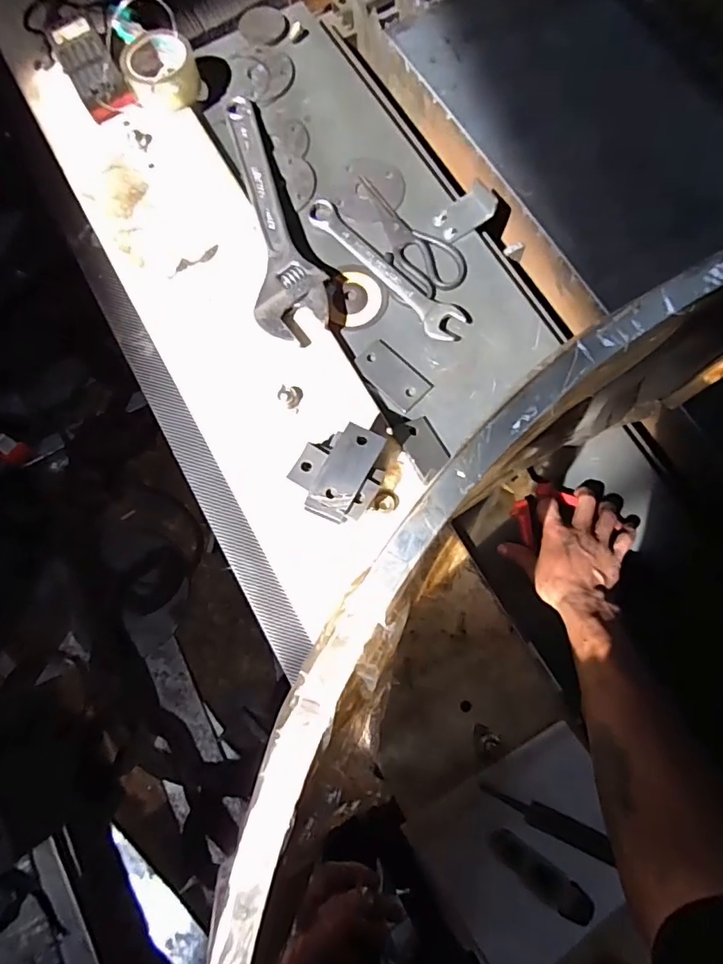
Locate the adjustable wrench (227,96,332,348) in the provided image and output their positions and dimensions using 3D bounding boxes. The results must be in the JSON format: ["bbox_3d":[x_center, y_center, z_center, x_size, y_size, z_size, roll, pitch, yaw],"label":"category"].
[{"bbox_3d":[-0.124,-0.382,0.729,0.096,0.028,0.421,-14,76,-1],"label":"adjustable wrench"}]

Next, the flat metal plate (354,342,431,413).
[{"bbox_3d":[0.041,-0.140,0.692,0.100,0.012,0.049,45,99,15],"label":"flat metal plate"}]

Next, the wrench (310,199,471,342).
[{"bbox_3d":[0.029,-0.297,0.718,0.056,0.013,0.286,-43,78,-8],"label":"wrench"}]

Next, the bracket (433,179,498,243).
[{"bbox_3d":[0.146,-0.378,0.734,0.088,0.021,0.051,-34,77,-6],"label":"bracket"}]

